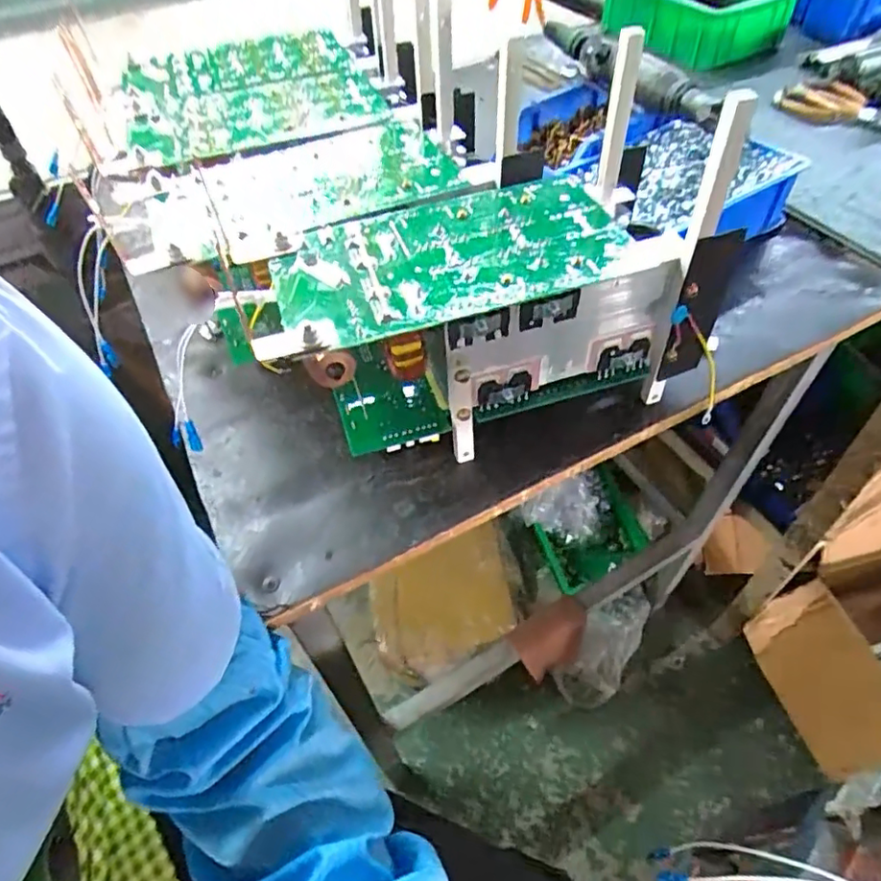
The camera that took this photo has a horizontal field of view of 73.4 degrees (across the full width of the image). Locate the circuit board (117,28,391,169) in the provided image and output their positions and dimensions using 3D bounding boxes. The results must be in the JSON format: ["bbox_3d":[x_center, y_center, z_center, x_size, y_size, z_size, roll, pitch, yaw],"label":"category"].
[{"bbox_3d":[-0.183,-0.327,0.554,0.217,0.013,0.236,-17,53,-10],"label":"circuit board"}]

